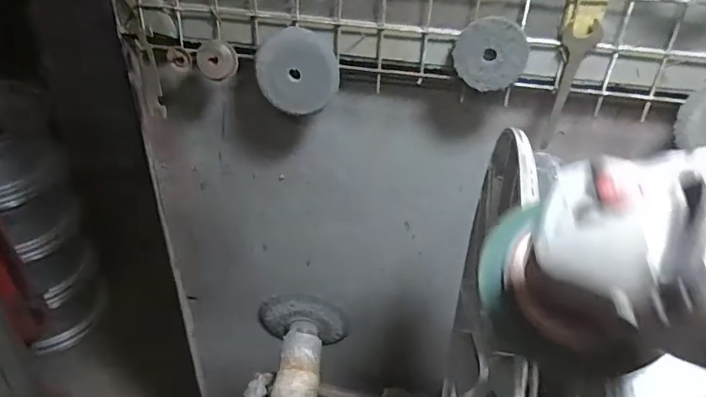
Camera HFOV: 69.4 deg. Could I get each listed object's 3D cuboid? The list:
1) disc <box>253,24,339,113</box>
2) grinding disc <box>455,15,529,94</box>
[{"bbox_3d":[-0.071,-0.162,0.654,0.103,0.100,0.022,8,35,10],"label":"disc"},{"bbox_3d":[0.162,-0.169,0.598,0.083,0.079,0.017,6,34,7],"label":"grinding disc"}]

